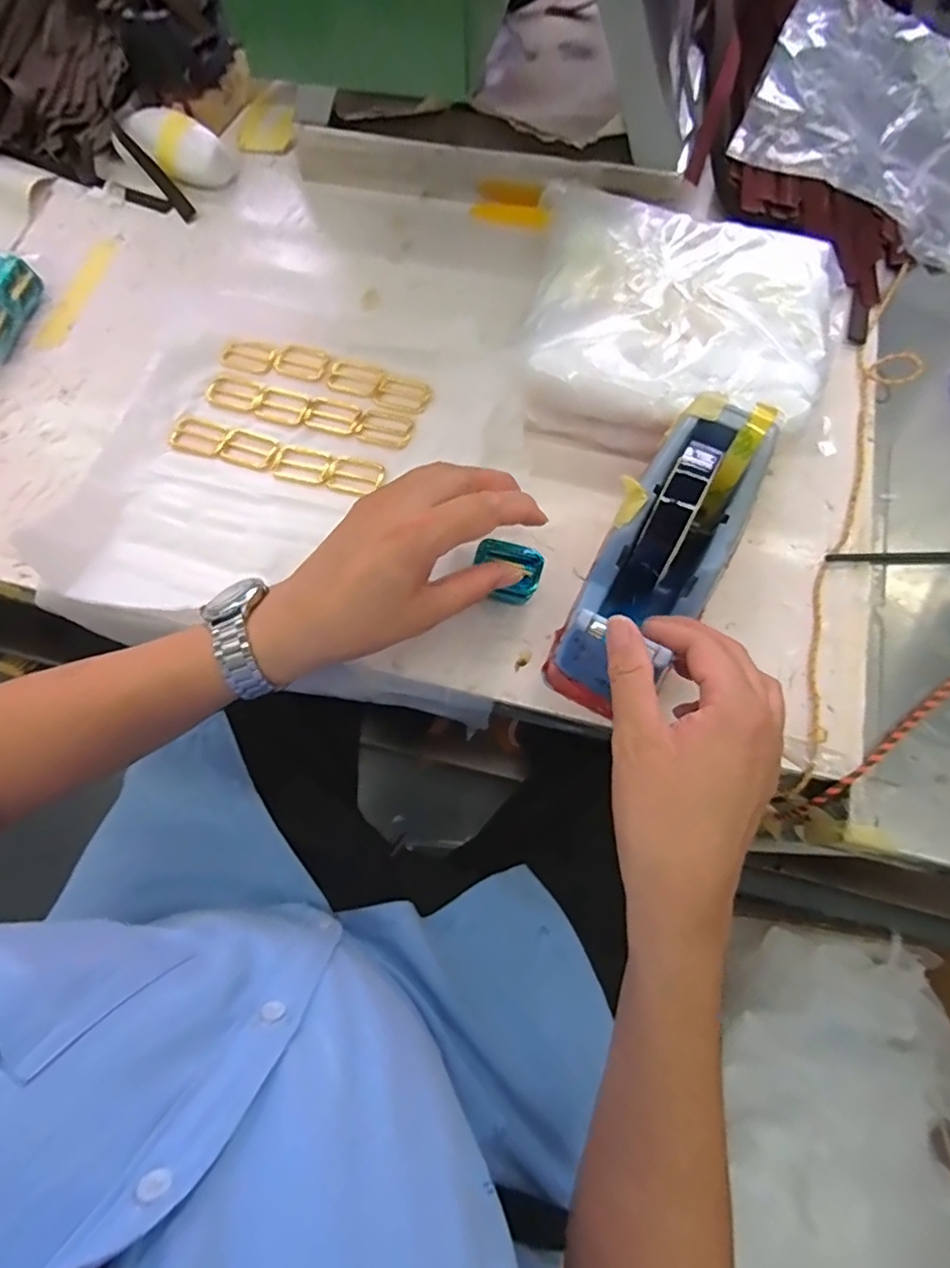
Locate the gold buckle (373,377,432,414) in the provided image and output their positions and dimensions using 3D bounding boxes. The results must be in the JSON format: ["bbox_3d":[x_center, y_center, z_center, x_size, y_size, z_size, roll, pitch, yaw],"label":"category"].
[{"bbox_3d":[-0.061,-0.204,0.507,0.049,0.004,0.030,14,72,6],"label":"gold buckle"}]

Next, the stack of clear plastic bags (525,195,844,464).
[{"bbox_3d":[0.159,-0.240,0.471,0.235,0.060,0.214,15,72,6],"label":"stack of clear plastic bags"}]

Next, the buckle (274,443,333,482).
[{"bbox_3d":[-0.140,-0.139,0.485,0.045,0.004,0.031,11,72,5],"label":"buckle"}]

